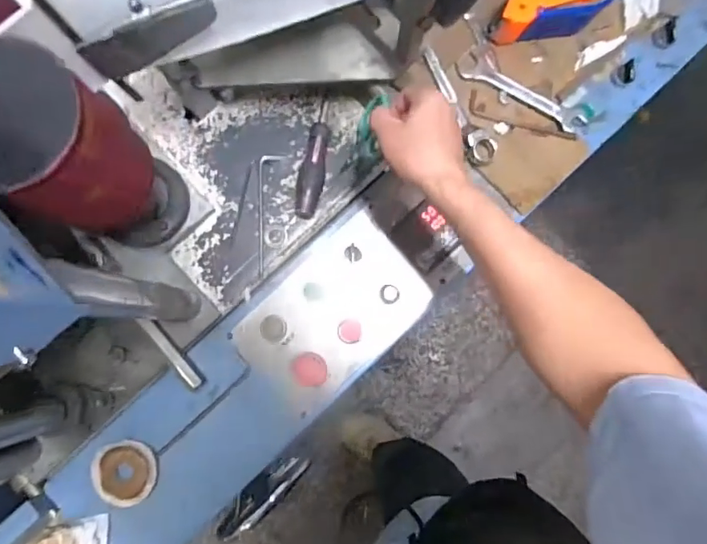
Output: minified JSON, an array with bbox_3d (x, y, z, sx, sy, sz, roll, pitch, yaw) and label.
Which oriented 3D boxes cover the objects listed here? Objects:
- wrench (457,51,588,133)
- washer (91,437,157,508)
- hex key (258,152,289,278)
[{"bbox_3d":[0.222,-0.232,0.655,0.168,0.017,0.035,29,84,2],"label":"wrench"},{"bbox_3d":[-0.269,0.236,0.593,0.071,0.008,0.071,-5,84,-2],"label":"washer"},{"bbox_3d":[-0.107,-0.072,0.630,0.032,0.004,0.155,5,84,-1],"label":"hex key"}]

